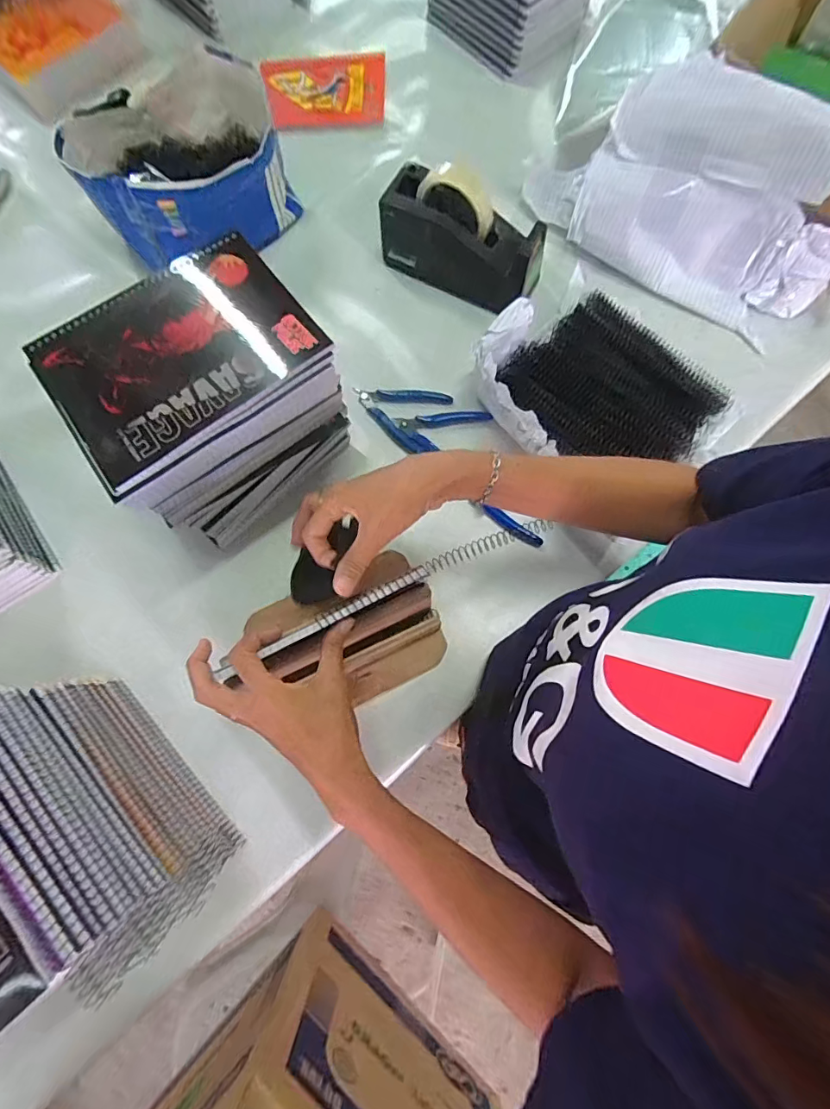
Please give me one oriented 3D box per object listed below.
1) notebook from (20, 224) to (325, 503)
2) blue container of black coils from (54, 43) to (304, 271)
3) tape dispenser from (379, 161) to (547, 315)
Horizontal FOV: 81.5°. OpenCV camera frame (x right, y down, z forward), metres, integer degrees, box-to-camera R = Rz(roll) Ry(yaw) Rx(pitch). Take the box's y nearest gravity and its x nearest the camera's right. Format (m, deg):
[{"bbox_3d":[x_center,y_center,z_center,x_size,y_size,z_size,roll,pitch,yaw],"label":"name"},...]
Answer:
[{"bbox_3d":[-0.186,-0.159,0.378,0.198,0.013,0.141,-37,79,-7],"label":"notebook"},{"bbox_3d":[-0.281,-0.485,0.616,0.249,0.127,0.190,-27,78,-5],"label":"blue container of black coils"},{"bbox_3d":[0.061,-0.403,0.607,0.200,0.105,0.074,27,79,7],"label":"tape dispenser"}]

